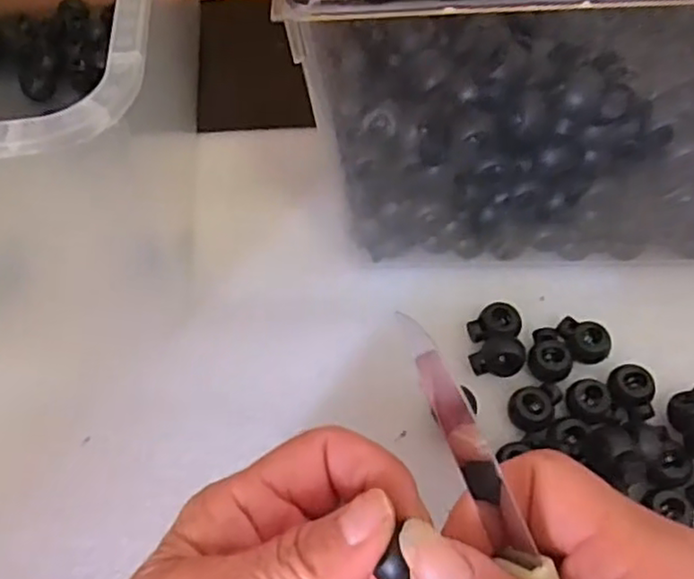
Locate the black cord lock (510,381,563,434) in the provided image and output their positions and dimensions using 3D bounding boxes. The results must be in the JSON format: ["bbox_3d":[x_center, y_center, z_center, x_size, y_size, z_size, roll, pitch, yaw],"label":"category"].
[{"bbox_3d":[0.081,0.049,0.289,0.018,0.010,0.023,31,66,20],"label":"black cord lock"}]

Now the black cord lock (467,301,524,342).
[{"bbox_3d":[0.069,0.016,0.310,0.024,0.008,0.017,-11,60,-2],"label":"black cord lock"}]

